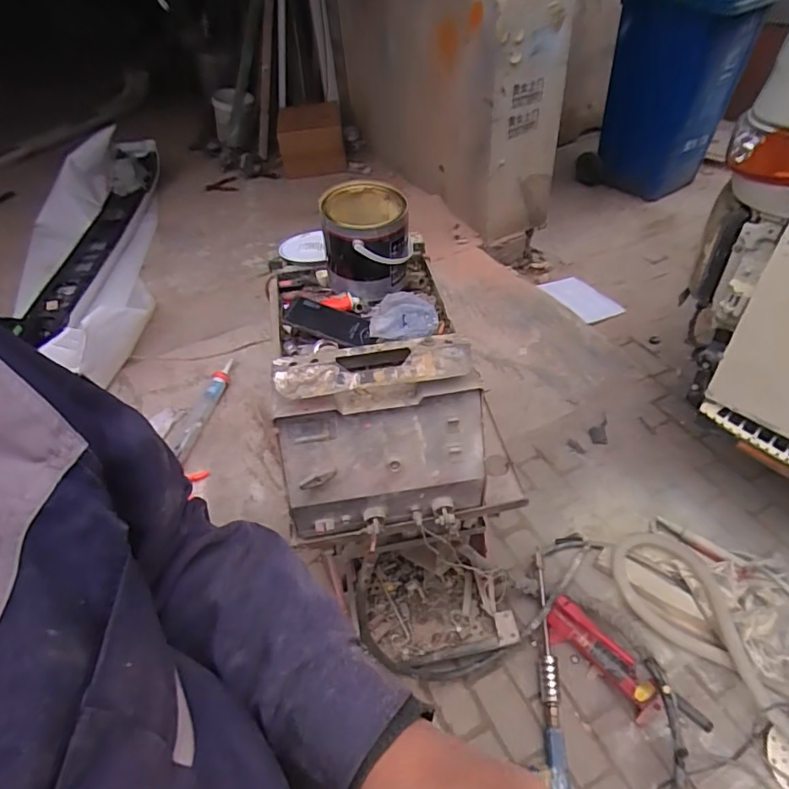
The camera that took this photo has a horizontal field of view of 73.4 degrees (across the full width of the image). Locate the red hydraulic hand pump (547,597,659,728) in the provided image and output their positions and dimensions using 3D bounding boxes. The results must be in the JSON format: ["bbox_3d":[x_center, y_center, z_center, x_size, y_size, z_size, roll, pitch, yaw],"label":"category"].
[{"bbox_3d":[0.496,0.636,1.274,0.079,0.103,0.301,-28,49,-20],"label":"red hydraulic hand pump"}]

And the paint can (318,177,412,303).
[{"bbox_3d":[-0.051,-0.288,0.994,0.154,0.158,0.161,-3,45,3],"label":"paint can"}]

